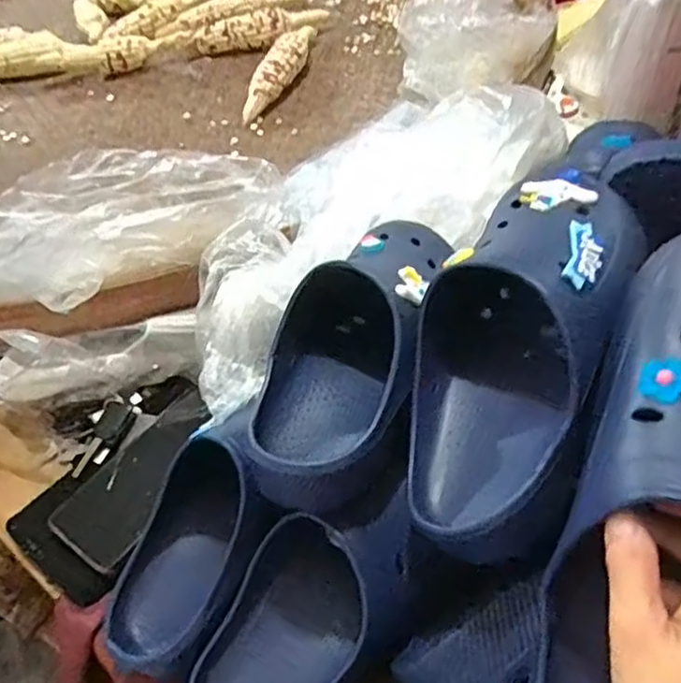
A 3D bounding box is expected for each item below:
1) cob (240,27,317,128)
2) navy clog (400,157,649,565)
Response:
[{"bbox_3d":[-0.084,-0.409,0.990,0.047,0.044,0.255,11,50,16],"label":"cob"},{"bbox_3d":[0.109,-0.002,0.433,0.118,0.112,0.270,19,70,22],"label":"navy clog"}]

